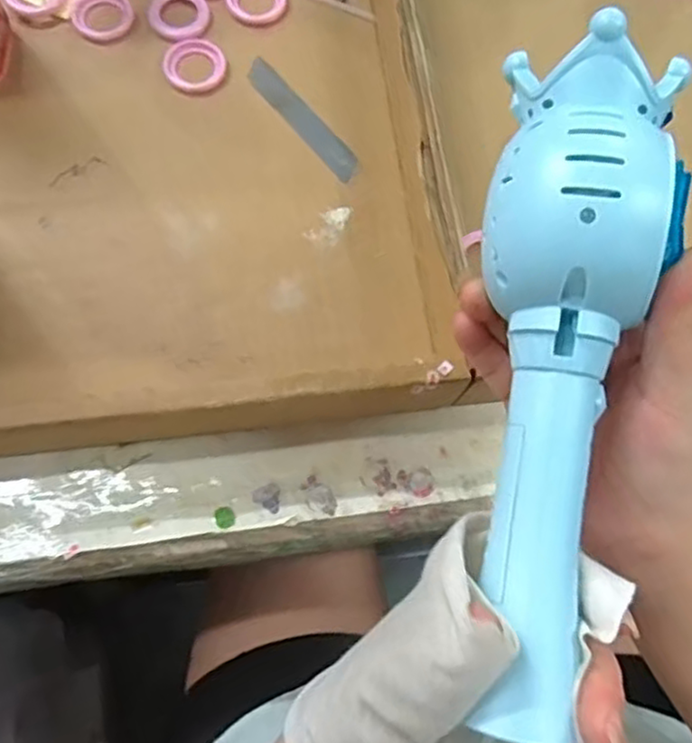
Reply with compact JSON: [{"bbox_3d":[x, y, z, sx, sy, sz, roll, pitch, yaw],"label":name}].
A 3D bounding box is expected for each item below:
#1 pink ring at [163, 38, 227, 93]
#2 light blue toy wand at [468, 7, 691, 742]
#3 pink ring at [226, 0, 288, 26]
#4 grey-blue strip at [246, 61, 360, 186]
[{"bbox_3d":[-0.092,-0.189,0.438,0.037,0.004,0.039,1,74,-3],"label":"pink ring"},{"bbox_3d":[0.073,0.000,0.237,0.061,0.042,0.224,6,89,0],"label":"light blue toy wand"},{"bbox_3d":[-0.057,-0.238,0.456,0.037,0.004,0.036,1,74,-3],"label":"pink ring"},{"bbox_3d":[-0.027,-0.154,0.435,0.019,0.004,0.097,-37,78,-18],"label":"grey-blue strip"}]

